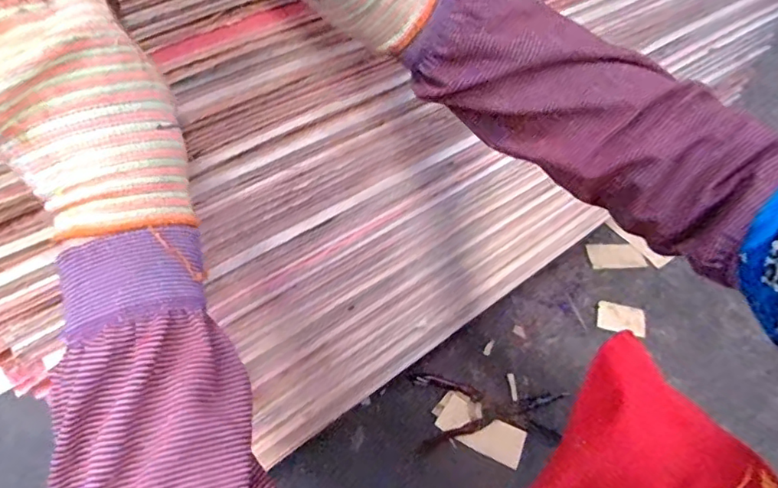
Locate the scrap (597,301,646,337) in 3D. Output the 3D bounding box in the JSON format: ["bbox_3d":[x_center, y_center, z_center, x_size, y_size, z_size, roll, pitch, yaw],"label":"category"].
[{"bbox_3d":[0.432,0.140,1.006,0.082,0.007,0.051,10,74,12],"label":"scrap"}]

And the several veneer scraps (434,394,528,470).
[{"bbox_3d":[0.150,0.303,0.879,0.140,0.008,0.064,24,58,25],"label":"several veneer scraps"}]

